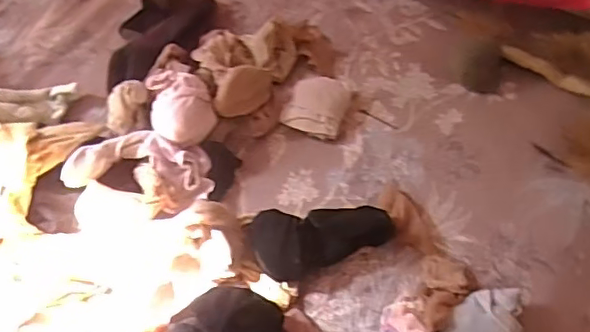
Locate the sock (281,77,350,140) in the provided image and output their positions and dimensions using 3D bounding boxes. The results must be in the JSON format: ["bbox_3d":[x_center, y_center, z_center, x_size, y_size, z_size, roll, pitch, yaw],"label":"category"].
[{"bbox_3d":[0.026,-0.071,0.661,0.067,0.029,0.072,16,62,10],"label":"sock"}]

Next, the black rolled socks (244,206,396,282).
[{"bbox_3d":[0.026,0.068,0.568,0.139,0.052,0.061,-21,62,-10],"label":"black rolled socks"}]

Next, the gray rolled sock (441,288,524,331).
[{"bbox_3d":[0.176,0.148,0.523,0.057,0.050,0.088,38,68,20],"label":"gray rolled sock"}]

